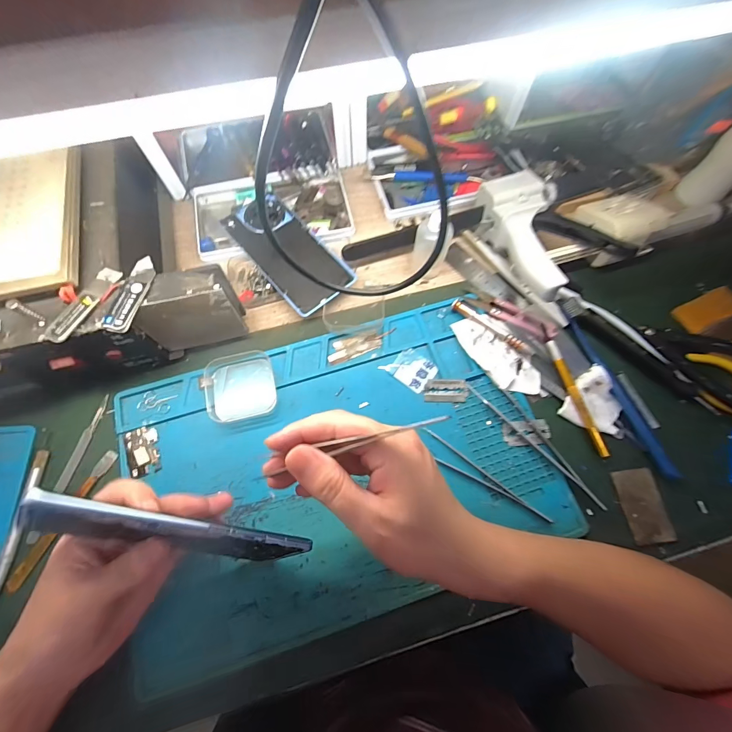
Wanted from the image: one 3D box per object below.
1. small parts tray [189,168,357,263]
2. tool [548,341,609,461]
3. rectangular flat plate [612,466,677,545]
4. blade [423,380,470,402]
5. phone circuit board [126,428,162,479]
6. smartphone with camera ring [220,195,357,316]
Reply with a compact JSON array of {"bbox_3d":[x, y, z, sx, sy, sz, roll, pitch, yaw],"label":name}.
[{"bbox_3d":[-0.108,-0.179,0.408,0.178,0.023,0.102,-11,72,-5],"label":"small parts tray"},{"bbox_3d":[0.199,0.029,0.327,0.008,0.012,0.114,-15,72,-6],"label":"tool"},{"bbox_3d":[0.244,0.123,0.302,0.033,0.005,0.059,-7,72,-3],"label":"rectangular flat plate"},{"bbox_3d":[0.078,0.024,0.337,0.042,0.004,0.022,1,80,2],"label":"blade"},{"bbox_3d":[-0.205,0.078,0.316,0.027,0.004,0.043,-19,73,-7],"label":"phone circuit board"},{"bbox_3d":[-0.087,-0.127,0.382,0.074,0.015,0.158,-39,76,-13],"label":"smartphone with camera ring"}]

